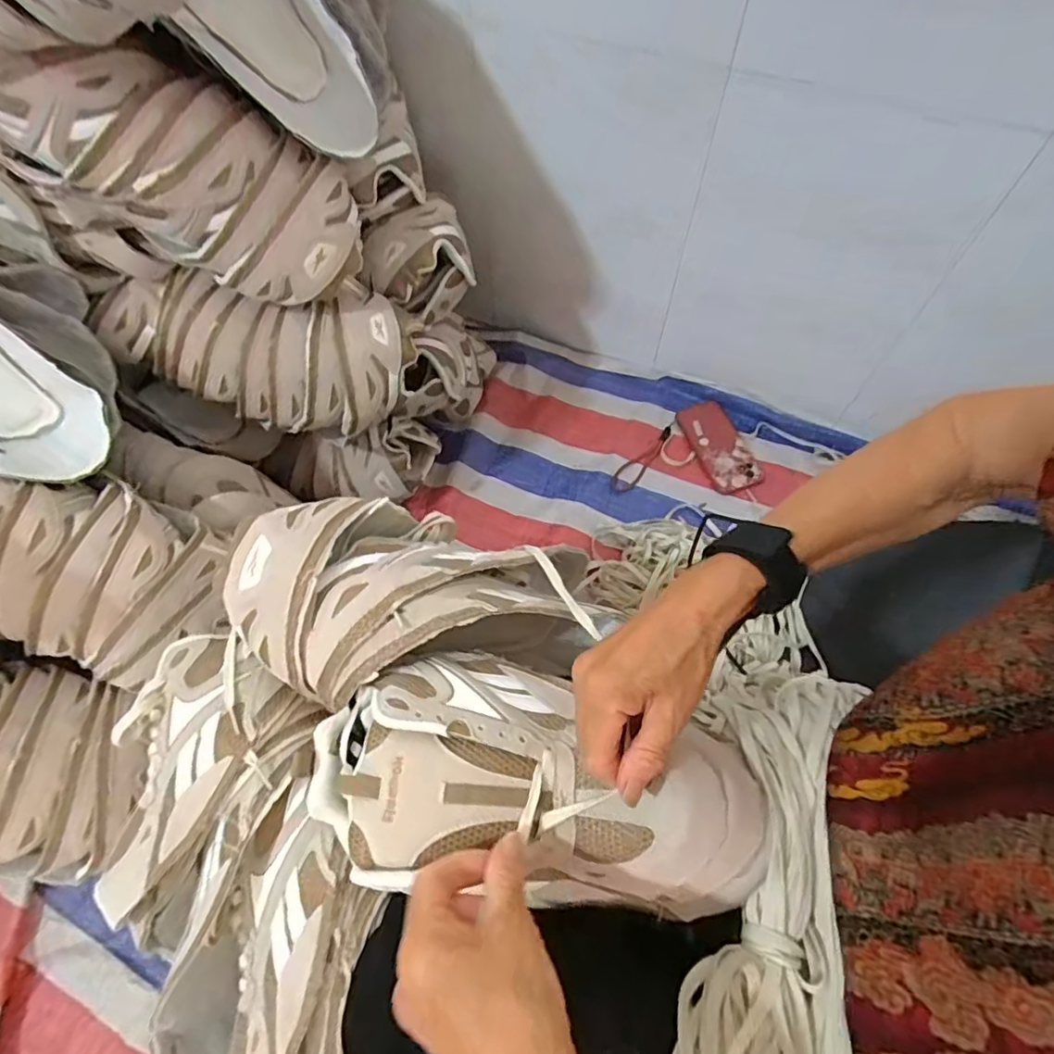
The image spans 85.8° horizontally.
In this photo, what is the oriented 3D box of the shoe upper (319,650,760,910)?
[{"bbox_3d":[0.004,0.152,0.346,0.272,0.066,0.136,13,64,6],"label":"shoe upper"}]

